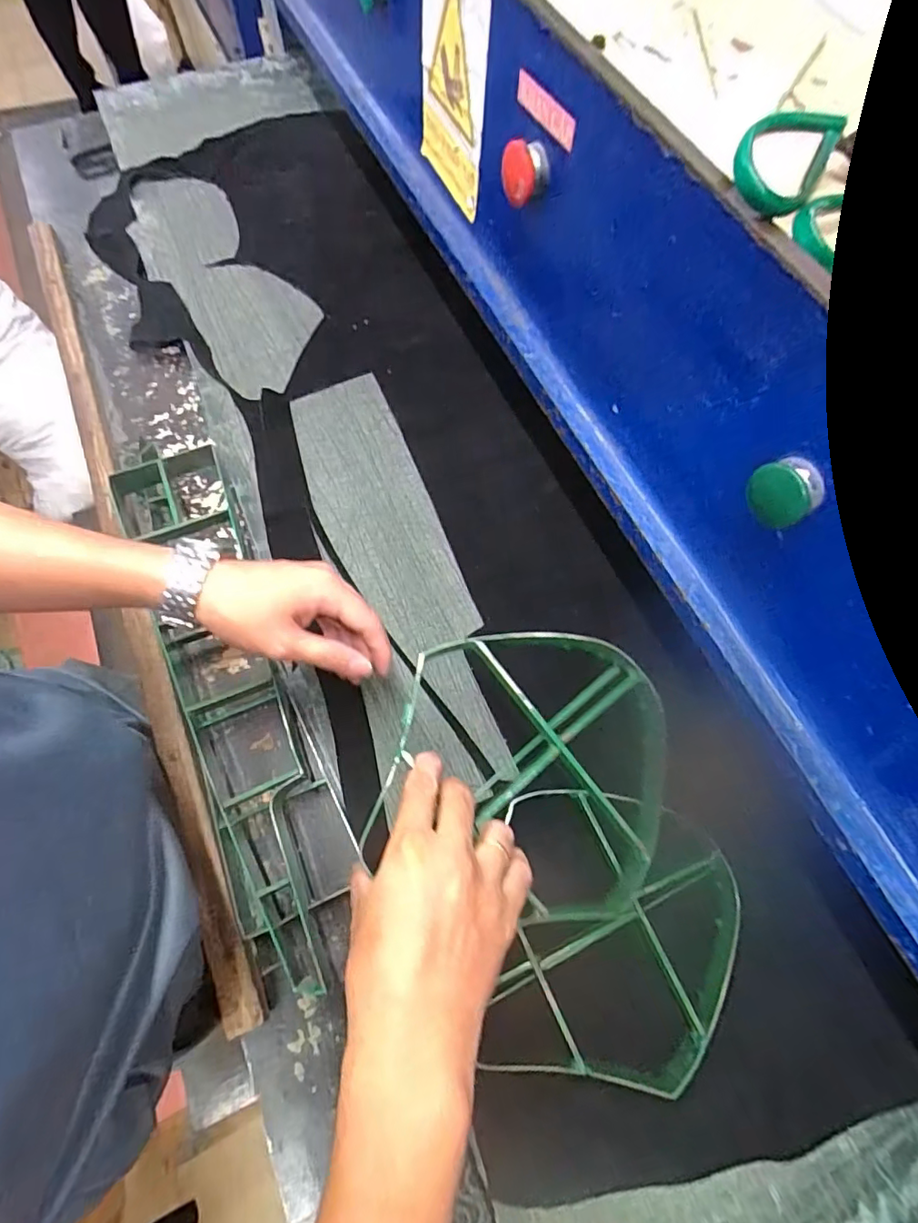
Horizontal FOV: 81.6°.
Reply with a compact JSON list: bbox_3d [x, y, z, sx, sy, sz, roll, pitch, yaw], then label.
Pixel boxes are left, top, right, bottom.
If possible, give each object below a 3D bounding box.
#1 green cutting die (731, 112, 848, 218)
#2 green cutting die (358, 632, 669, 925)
[{"bbox_3d":[0.180,-0.252,0.294,0.045,0.022,0.089,30,70,9],"label":"green cutting die"},{"bbox_3d":[0.056,0.104,0.380,0.196,0.044,0.197,15,68,3],"label":"green cutting die"}]

